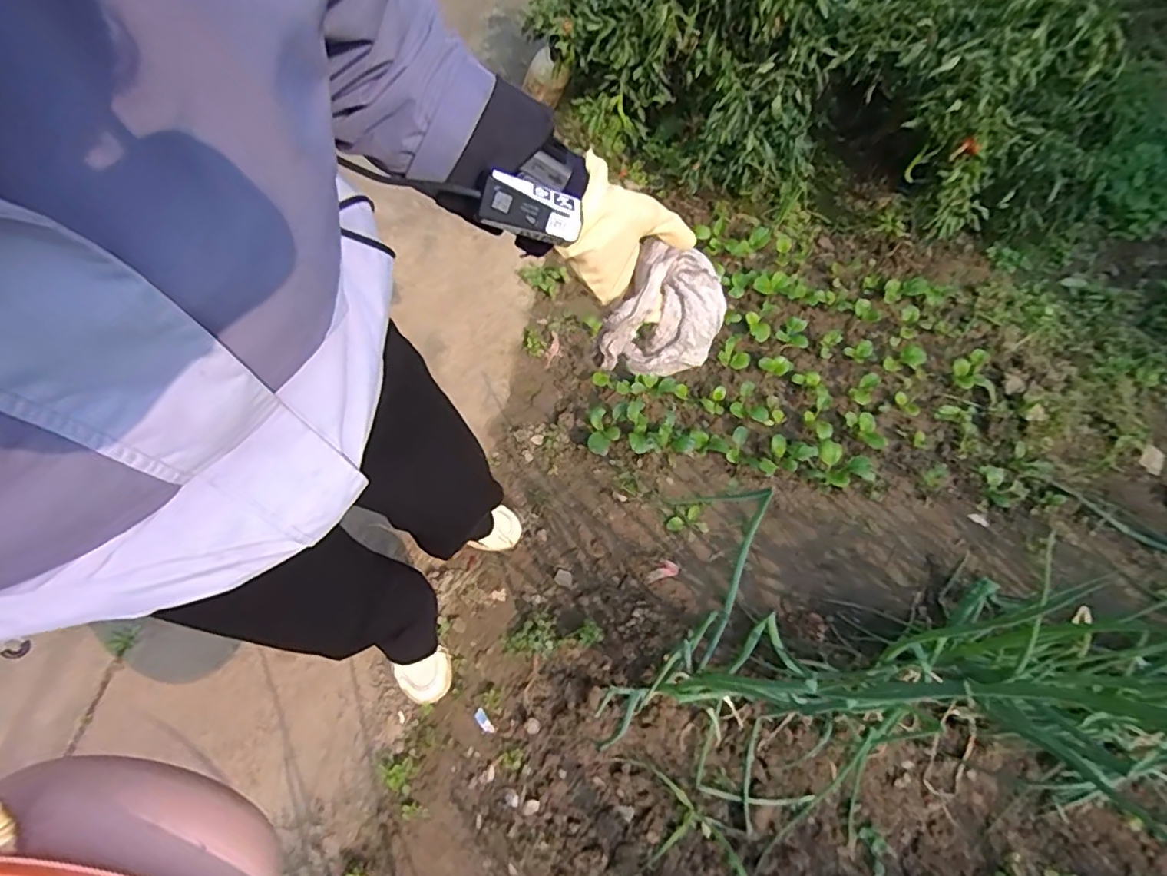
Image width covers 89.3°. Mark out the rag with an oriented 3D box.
[{"bbox_3d":[0.078,-0.108,0.547,0.086,0.110,0.112,23,61,10],"label":"rag"}]

